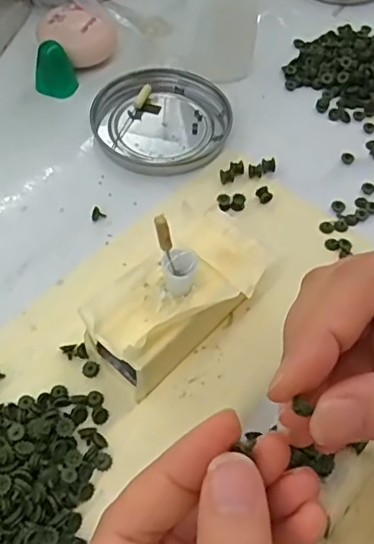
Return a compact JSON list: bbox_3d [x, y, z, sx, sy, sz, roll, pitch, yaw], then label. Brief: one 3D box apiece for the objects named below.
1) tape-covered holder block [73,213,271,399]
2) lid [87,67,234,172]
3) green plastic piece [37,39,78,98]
[{"bbox_3d":[-0.006,0.014,0.253,0.049,0.036,0.082,39,63,20],"label":"tape-covered holder block"},{"bbox_3d":[-0.014,-0.088,0.334,0.074,0.009,0.079,1,57,-2],"label":"lid"},{"bbox_3d":[-0.078,-0.120,0.341,0.022,0.030,0.014,12,58,5],"label":"green plastic piece"}]

